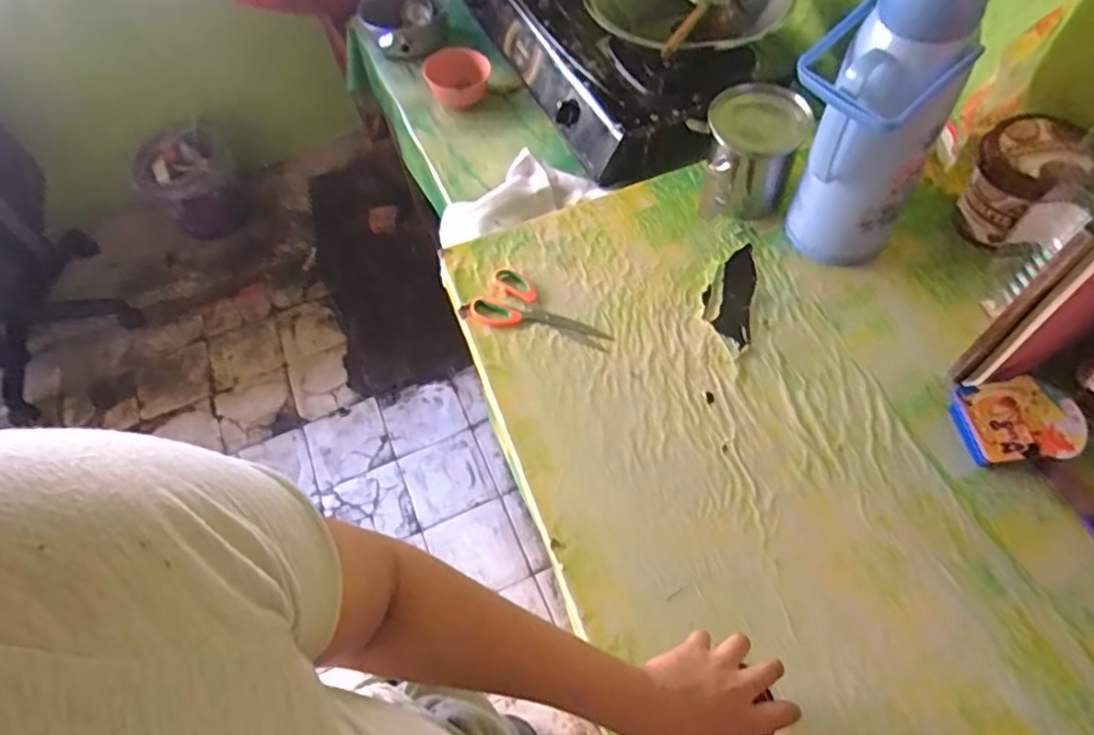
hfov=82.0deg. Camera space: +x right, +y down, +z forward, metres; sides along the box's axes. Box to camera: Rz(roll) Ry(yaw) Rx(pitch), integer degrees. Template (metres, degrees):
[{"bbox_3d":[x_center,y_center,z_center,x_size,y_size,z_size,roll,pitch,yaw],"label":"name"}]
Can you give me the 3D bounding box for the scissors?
[{"bbox_3d":[-0.004,-0.078,0.878,0.195,0.015,0.099,23,63,17],"label":"scissors"}]

